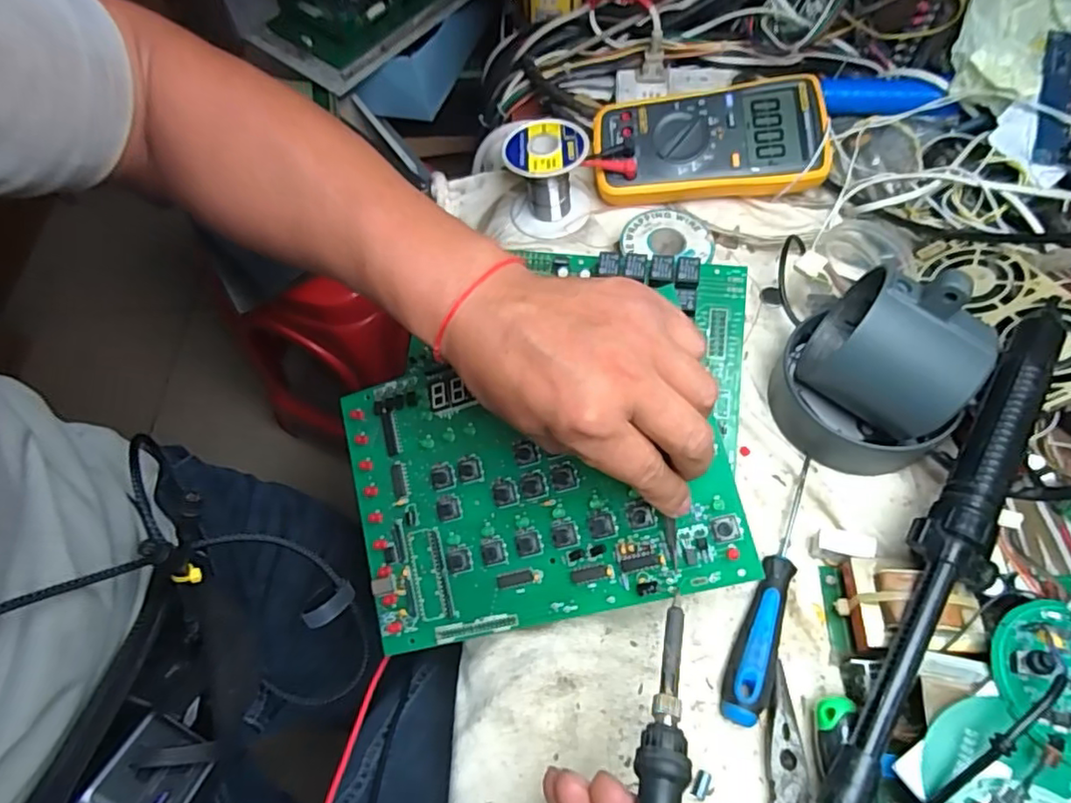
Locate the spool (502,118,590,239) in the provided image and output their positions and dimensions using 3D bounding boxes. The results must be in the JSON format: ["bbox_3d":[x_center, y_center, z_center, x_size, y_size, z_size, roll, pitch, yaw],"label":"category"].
[{"bbox_3d":[0.010,-0.174,0.484,0.064,0.080,0.057,-1,62,3],"label":"spool"}]

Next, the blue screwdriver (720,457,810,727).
[{"bbox_3d":[0.137,0.104,0.345,0.021,0.018,0.156,21,65,14],"label":"blue screwdriver"}]

